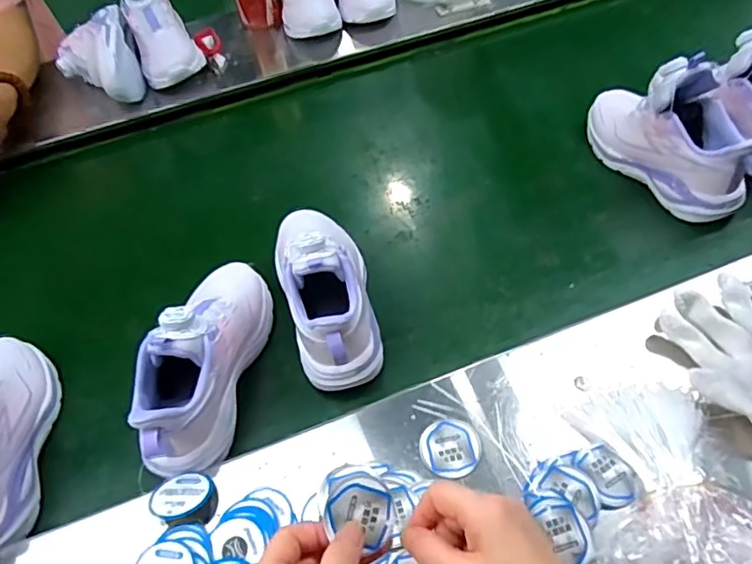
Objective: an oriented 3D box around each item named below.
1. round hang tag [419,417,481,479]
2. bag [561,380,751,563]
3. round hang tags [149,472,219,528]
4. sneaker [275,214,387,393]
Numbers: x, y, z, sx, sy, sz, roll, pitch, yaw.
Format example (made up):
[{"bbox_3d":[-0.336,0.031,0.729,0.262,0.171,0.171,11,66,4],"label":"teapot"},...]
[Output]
[{"bbox_3d":[0.061,0.135,0.476,0.047,0.004,0.051,-3,47,3],"label":"round hang tag"},{"bbox_3d":[0.206,0.146,0.419,0.126,0.031,0.166,-16,54,-6],"label":"bag"},{"bbox_3d":[-0.155,0.179,0.473,0.052,0.025,0.040,-13,29,-27],"label":"round hang tags"},{"bbox_3d":[-0.051,-0.009,0.575,0.087,0.106,0.214,-14,54,-5],"label":"sneaker"}]

